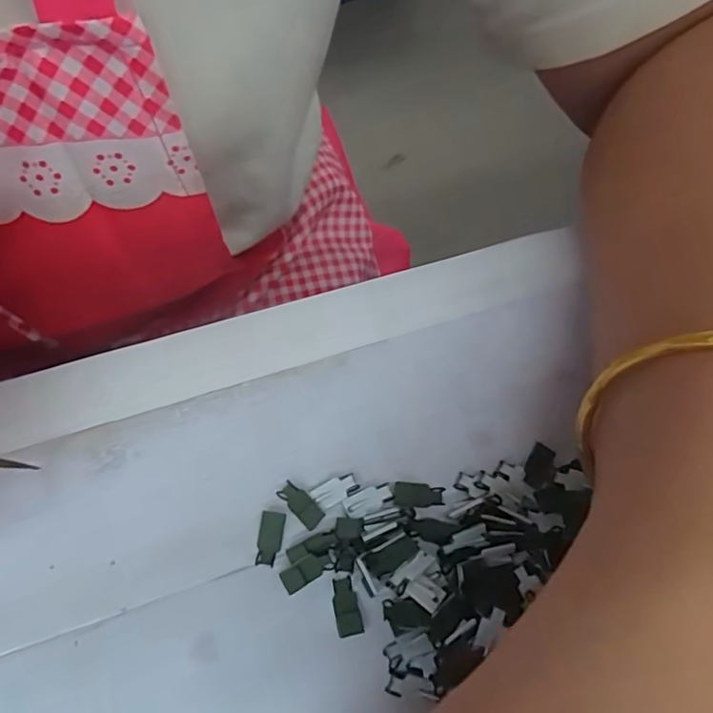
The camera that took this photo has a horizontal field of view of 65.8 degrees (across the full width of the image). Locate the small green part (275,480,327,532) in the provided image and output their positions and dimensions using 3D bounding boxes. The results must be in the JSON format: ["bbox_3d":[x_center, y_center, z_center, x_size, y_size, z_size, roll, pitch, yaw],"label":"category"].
[{"bbox_3d":[-0.016,0.042,0.159,0.006,0.004,0.015,-41,72,-19],"label":"small green part"}]

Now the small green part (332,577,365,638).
[{"bbox_3d":[-0.003,0.067,0.148,0.007,0.004,0.014,-11,65,-7],"label":"small green part"}]

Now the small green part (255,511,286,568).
[{"bbox_3d":[-0.025,0.051,0.155,0.007,0.004,0.014,6,64,1],"label":"small green part"}]

